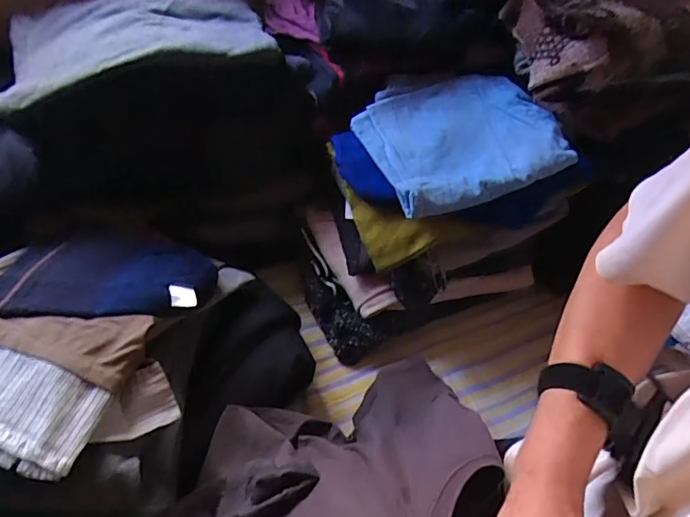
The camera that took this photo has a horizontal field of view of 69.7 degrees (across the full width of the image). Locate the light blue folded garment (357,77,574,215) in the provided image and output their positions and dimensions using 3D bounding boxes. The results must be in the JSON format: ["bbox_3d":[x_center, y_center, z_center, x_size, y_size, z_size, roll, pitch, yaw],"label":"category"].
[{"bbox_3d":[0.174,-0.190,0.760,0.283,0.067,0.234,-17,49,-17],"label":"light blue folded garment"}]

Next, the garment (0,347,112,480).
[{"bbox_3d":[-0.373,0.140,0.507,0.249,0.035,0.098,15,48,12],"label":"garment"}]

